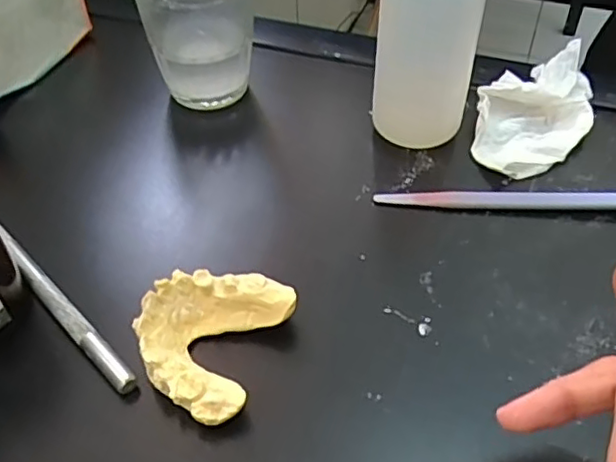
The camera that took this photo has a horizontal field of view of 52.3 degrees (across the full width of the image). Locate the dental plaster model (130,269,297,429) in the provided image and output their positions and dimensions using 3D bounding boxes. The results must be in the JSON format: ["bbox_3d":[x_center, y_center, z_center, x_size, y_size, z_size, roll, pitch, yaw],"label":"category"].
[{"bbox_3d":[-0.038,0.038,0.235,0.049,0.019,0.057,18,49,17],"label":"dental plaster model"}]

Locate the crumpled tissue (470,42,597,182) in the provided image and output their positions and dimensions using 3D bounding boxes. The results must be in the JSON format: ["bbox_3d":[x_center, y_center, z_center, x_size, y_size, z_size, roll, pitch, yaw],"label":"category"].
[{"bbox_3d":[0.120,-0.065,0.331,0.054,0.032,0.093,29,53,25],"label":"crumpled tissue"}]

